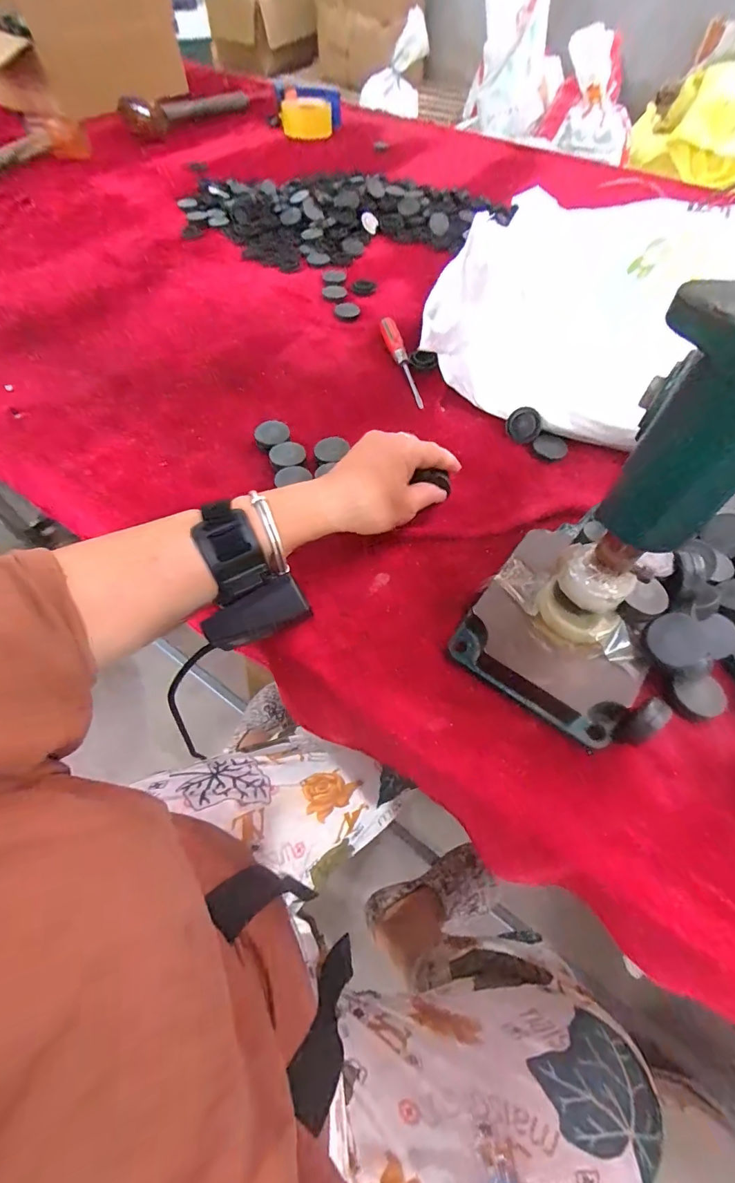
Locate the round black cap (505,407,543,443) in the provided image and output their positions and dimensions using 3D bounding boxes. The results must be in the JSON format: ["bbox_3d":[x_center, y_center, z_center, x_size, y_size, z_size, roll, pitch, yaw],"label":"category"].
[{"bbox_3d":[0.154,-0.163,0.434,0.032,0.007,0.032,-33,90,21],"label":"round black cap"}]

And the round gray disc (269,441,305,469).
[{"bbox_3d":[-0.074,-0.127,0.407,0.031,0.008,0.028,-17,61,-12],"label":"round gray disc"}]

